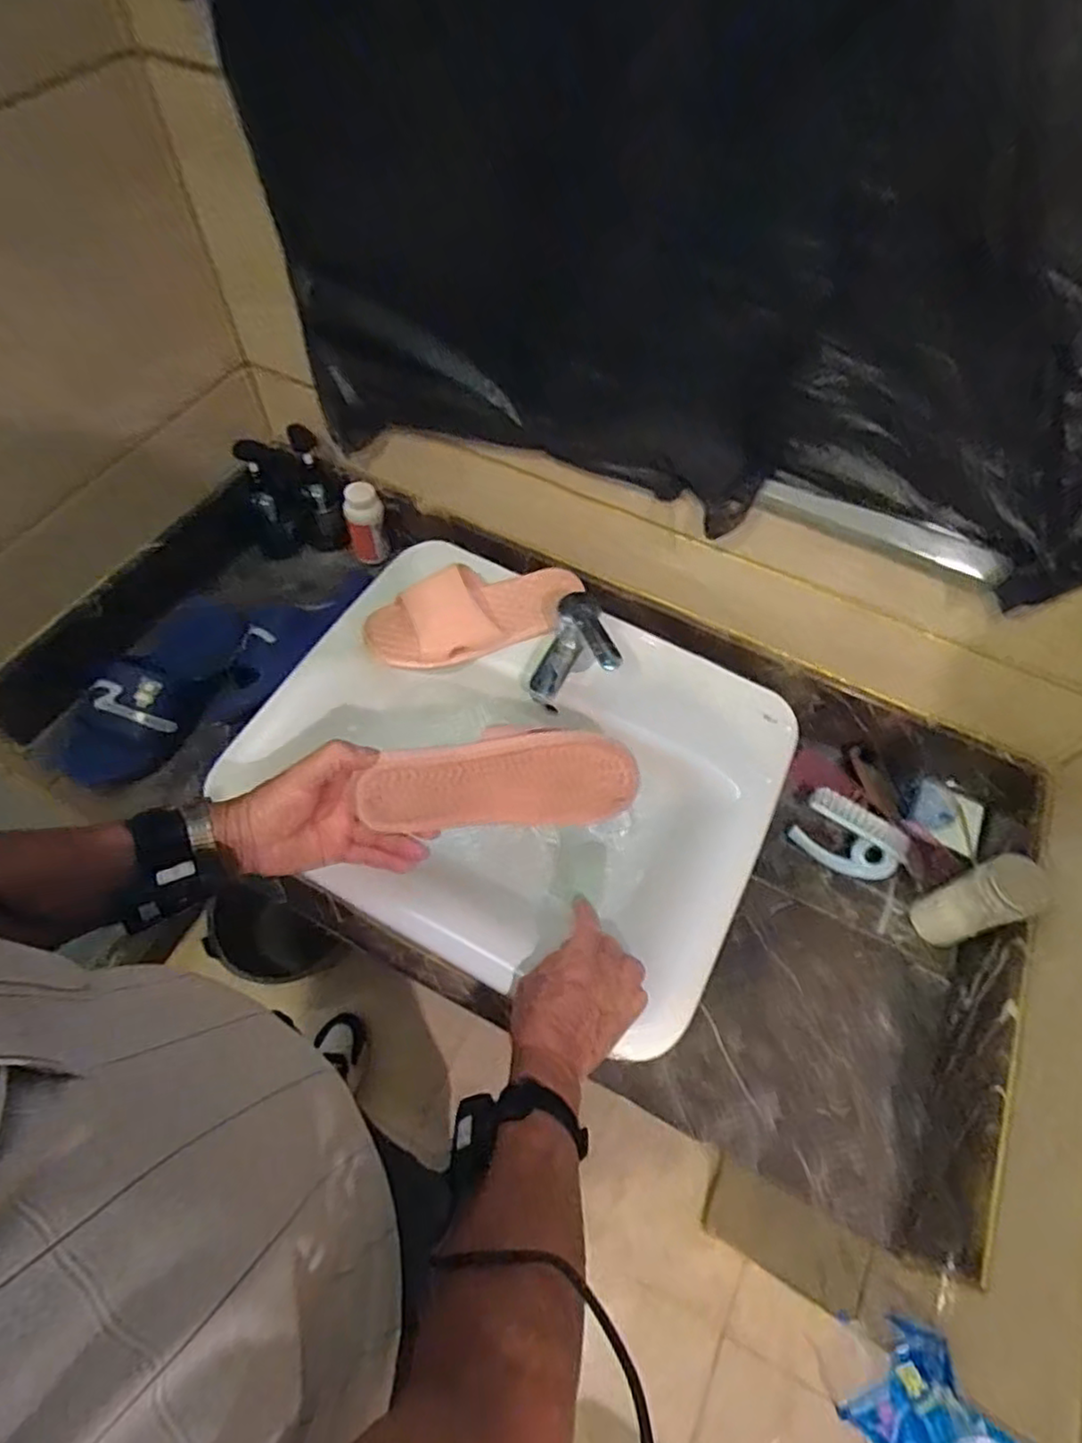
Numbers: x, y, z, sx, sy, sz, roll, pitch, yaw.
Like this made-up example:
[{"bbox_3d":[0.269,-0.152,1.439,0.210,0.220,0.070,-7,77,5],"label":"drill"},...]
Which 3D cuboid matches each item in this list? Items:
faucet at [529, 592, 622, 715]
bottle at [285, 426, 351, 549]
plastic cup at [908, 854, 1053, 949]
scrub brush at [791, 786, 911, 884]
[{"bbox_3d":[0.041,-0.064,0.730,0.087,0.106,0.111,15,62,6],"label":"faucet"},{"bbox_3d":[-0.317,-0.327,0.962,0.075,0.174,0.068,-12,35,-9],"label":"bottle"},{"bbox_3d":[0.465,0.197,0.734,0.061,0.141,0.063,-20,64,-13],"label":"plastic cup"},{"bbox_3d":[0.372,0.140,0.813,0.128,0.051,0.073,26,63,12],"label":"scrub brush"}]

